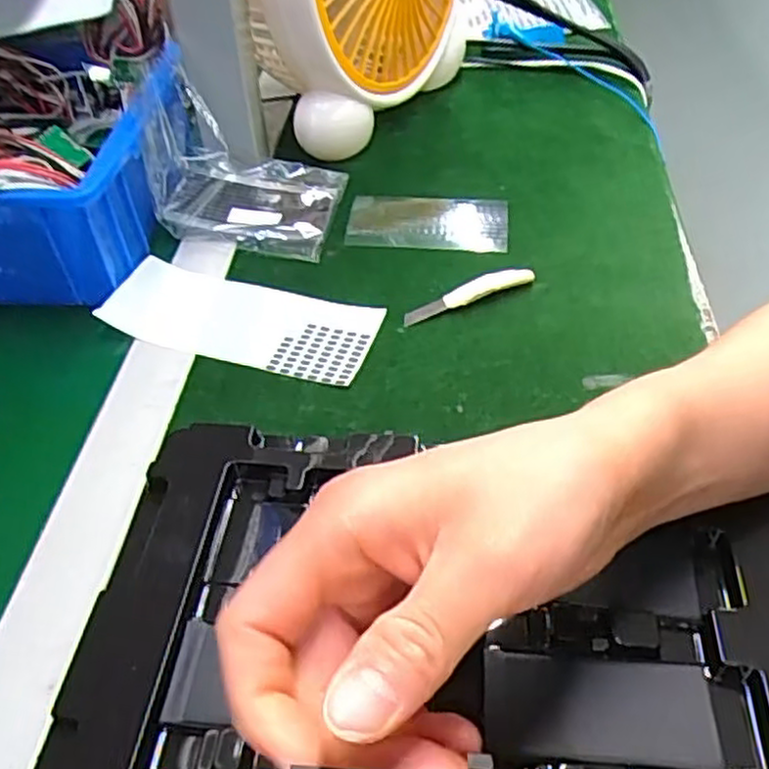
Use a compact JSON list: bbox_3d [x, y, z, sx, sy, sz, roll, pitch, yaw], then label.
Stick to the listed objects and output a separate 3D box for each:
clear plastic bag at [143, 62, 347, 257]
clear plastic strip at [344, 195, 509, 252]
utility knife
[{"bbox_3d":[-0.092,-0.151,0.488,0.114,0.093,0.089,4,47,7],"label":"clear plastic bag"},{"bbox_3d":[0.030,-0.112,0.514,0.108,0.011,0.063,5,47,8],"label":"clear plastic strip"},{"bbox_3d":[0.052,-0.056,0.451,0.084,0.013,0.013,-17,48,-13],"label":"utility knife"}]

